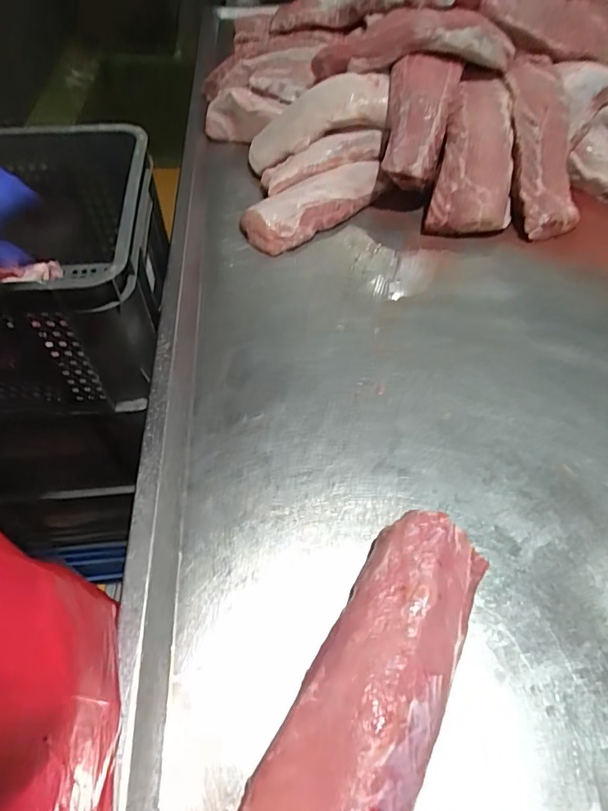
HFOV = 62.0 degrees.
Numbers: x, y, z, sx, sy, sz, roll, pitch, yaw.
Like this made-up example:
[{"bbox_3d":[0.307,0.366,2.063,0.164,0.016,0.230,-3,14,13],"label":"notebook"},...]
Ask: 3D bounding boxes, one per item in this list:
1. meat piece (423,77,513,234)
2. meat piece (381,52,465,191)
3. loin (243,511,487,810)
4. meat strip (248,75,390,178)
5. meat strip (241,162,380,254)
[{"bbox_3d":[0.326,-0.475,0.928,0.146,0.077,0.341,12,74,7],"label":"meat piece"},{"bbox_3d":[0.210,-0.528,0.927,0.124,0.085,0.250,10,75,6],"label":"meat piece"},{"bbox_3d":[0.043,0.284,0.406,0.133,0.058,0.433,17,56,12],"label":"loin"},{"bbox_3d":[0.022,-0.550,0.977,0.293,0.075,0.110,-22,51,11],"label":"meat strip"},{"bbox_3d":[0.023,-0.366,0.926,0.107,0.055,0.299,39,61,25],"label":"meat strip"}]

